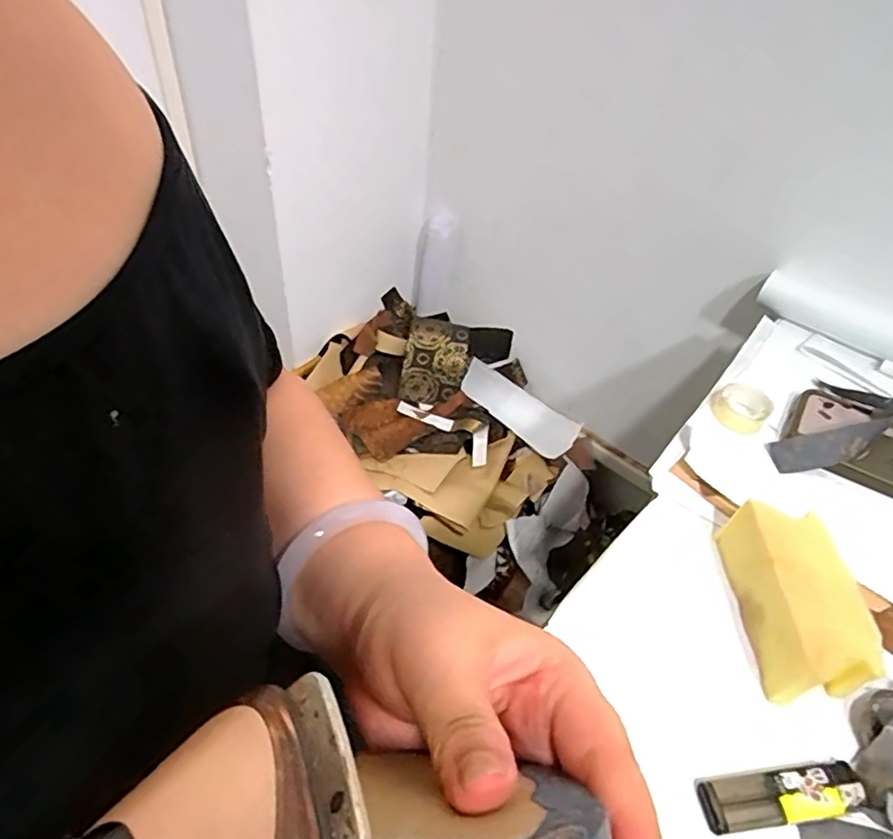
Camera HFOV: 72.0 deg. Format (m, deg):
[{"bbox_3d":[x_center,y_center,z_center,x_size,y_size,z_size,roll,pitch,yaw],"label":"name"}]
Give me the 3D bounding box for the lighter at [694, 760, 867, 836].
[{"bbox_3d":[0.166,0.186,0.304,0.080,0.010,0.025,-3,46,-6],"label":"lighter"}]

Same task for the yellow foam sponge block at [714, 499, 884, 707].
[{"bbox_3d":[0.202,0.106,0.363,0.045,0.054,0.105,2,45,-2],"label":"yellow foam sponge block"}]

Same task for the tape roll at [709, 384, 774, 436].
[{"bbox_3d":[0.233,-0.008,0.490,0.043,0.025,0.043,2,45,-2],"label":"tape roll"}]

